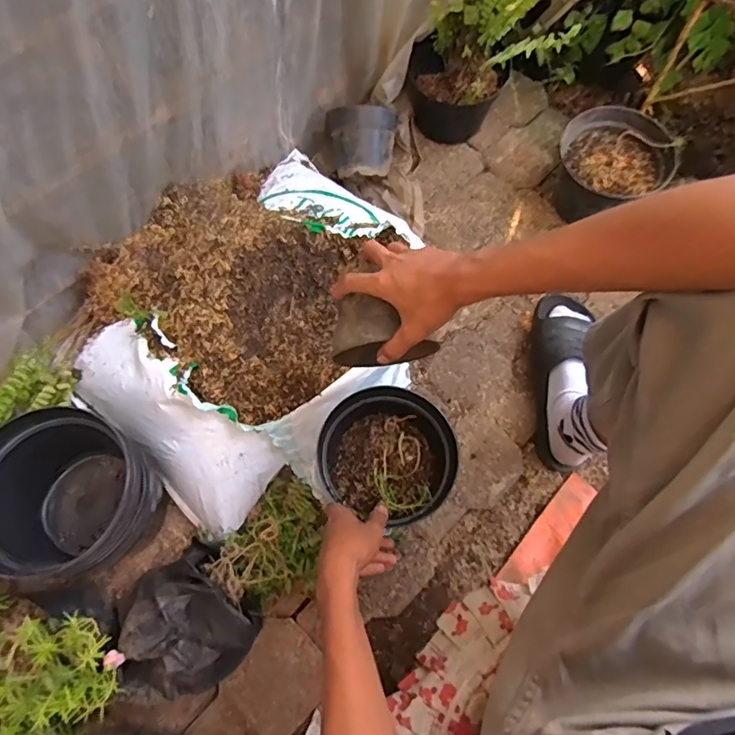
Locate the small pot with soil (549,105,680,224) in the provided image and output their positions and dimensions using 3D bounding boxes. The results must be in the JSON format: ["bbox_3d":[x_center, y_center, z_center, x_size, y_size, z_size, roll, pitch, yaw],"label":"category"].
[{"bbox_3d":[0.391,-0.328,0.877,0.179,0.108,0.170,-2,73,6],"label":"small pot with soil"}]

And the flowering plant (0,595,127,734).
[{"bbox_3d":[-0.357,0.299,0.562,0.157,0.126,0.211,-43,74,-15],"label":"flowering plant"}]

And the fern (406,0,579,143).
[{"bbox_3d":[0.211,-0.543,0.838,0.231,0.362,0.213,27,71,10],"label":"fern"}]

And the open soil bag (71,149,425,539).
[{"bbox_3d":[-0.160,-0.087,0.753,0.404,0.137,0.505,42,74,15],"label":"open soil bag"}]

